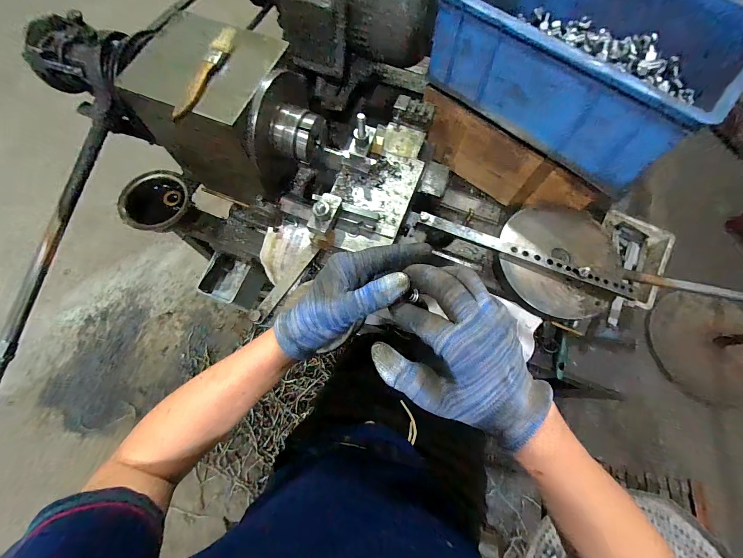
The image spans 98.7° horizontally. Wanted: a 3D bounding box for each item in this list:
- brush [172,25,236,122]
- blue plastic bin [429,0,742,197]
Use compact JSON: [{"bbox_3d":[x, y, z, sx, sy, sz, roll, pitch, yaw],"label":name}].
[{"bbox_3d":[-0.208,-0.257,0.399,0.019,0.016,0.148,17,71,5],"label":"brush"},{"bbox_3d":[0.330,-0.363,0.496,0.392,0.144,0.293,40,74,13],"label":"blue plastic bin"}]

